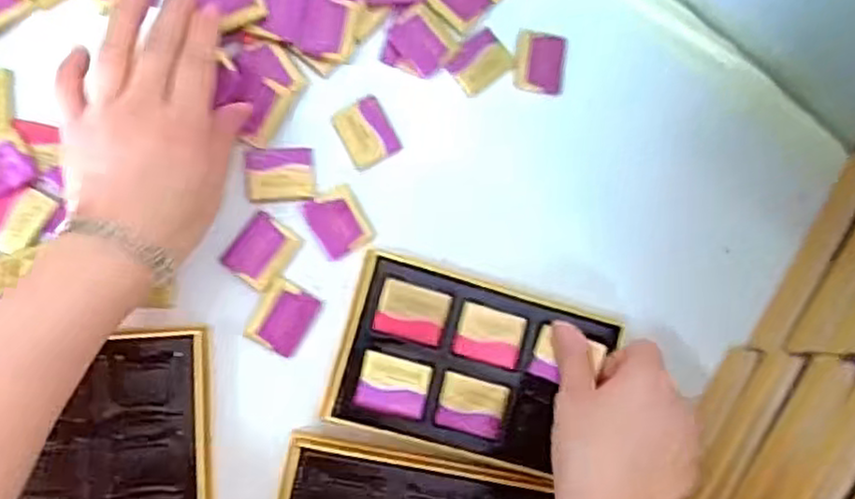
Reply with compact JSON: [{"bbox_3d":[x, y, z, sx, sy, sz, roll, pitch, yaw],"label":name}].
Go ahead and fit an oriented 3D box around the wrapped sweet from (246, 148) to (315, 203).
[{"bbox_3d":[-0.090,-0.046,0.442,0.040,0.005,0.032,-4,85,-12],"label":"wrapped sweet"}]

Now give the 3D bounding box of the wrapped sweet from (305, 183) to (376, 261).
[{"bbox_3d":[-0.054,-0.017,0.444,0.033,0.004,0.040,-28,90,-13],"label":"wrapped sweet"}]

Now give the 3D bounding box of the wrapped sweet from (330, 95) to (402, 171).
[{"bbox_3d":[-0.037,-0.074,0.450,0.033,0.007,0.041,-28,90,-13],"label":"wrapped sweet"}]

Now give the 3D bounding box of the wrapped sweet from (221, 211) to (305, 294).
[{"bbox_3d":[-0.099,0.001,0.432,0.032,0.004,0.040,37,78,-5],"label":"wrapped sweet"}]

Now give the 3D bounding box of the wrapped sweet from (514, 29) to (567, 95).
[{"bbox_3d":[0.075,-0.125,0.480,0.033,0.009,0.040,3,83,-11],"label":"wrapped sweet"}]

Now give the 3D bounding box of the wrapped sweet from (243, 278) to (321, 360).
[{"bbox_3d":[-0.086,0.041,0.432,0.032,0.006,0.040,31,79,-7],"label":"wrapped sweet"}]

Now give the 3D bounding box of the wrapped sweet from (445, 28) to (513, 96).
[{"bbox_3d":[0.035,-0.122,0.469,0.040,0.008,0.030,-43,93,-12],"label":"wrapped sweet"}]

